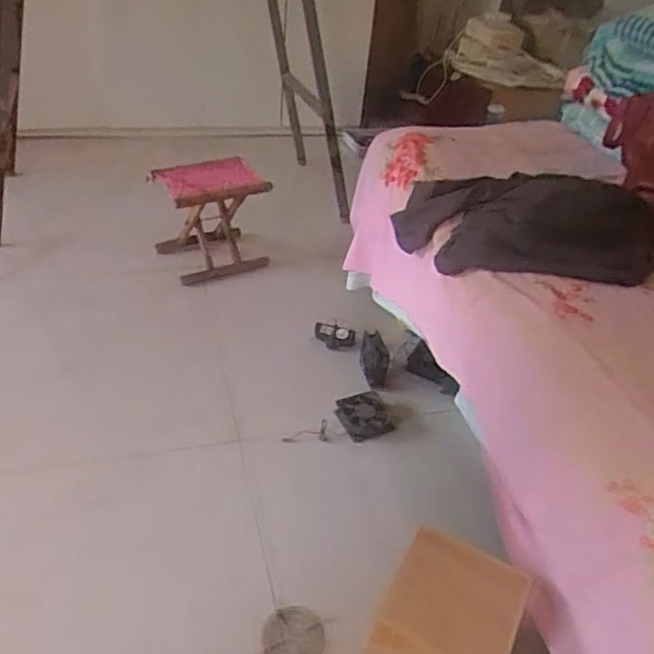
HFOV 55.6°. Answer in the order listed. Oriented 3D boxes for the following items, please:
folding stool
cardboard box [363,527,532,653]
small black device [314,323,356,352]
[{"bbox_3d":[-0.359,-0.349,1.916,0.272,0.324,0.273,-19,44,-29],"label":"folding stool"},{"bbox_3d":[0.175,0.499,0.994,0.202,0.263,0.206,23,41,21],"label":"cardboard box"},{"bbox_3d":[0.022,0.030,1.779,0.133,0.046,0.069,18,39,15],"label":"small black device"}]

